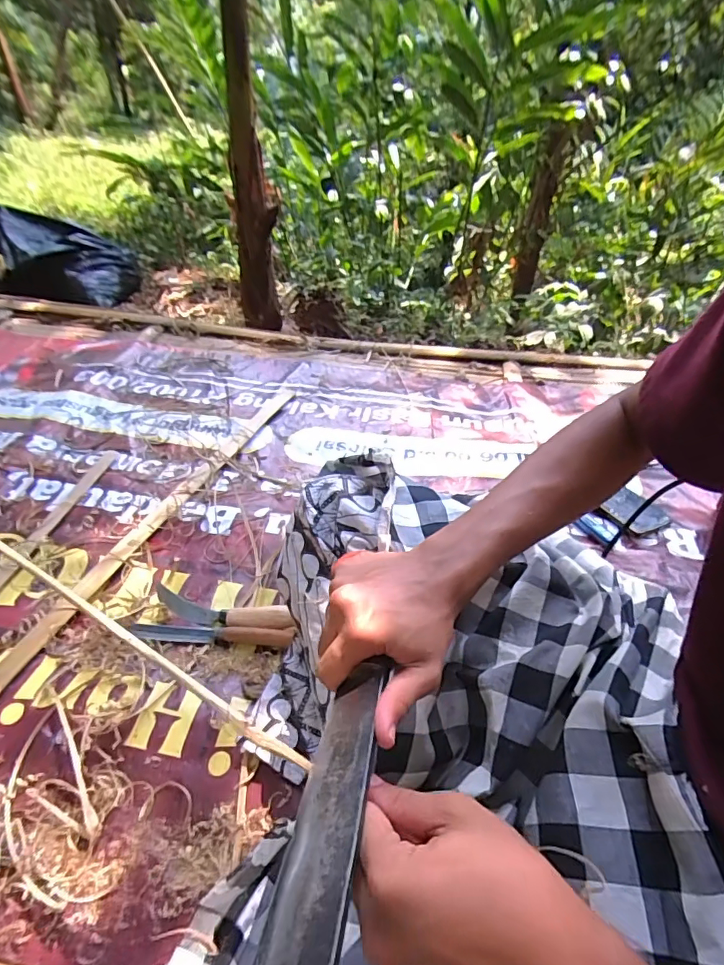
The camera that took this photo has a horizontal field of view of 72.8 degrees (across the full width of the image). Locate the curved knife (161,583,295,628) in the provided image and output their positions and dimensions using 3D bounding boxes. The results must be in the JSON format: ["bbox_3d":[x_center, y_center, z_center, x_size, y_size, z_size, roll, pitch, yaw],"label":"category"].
[{"bbox_3d":[-0.174,0.153,0.600,0.187,0.026,0.034,12,40,11],"label":"curved knife"}]

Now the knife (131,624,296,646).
[{"bbox_3d":[-0.175,0.173,0.576,0.190,0.018,0.023,4,40,2],"label":"knife"}]

